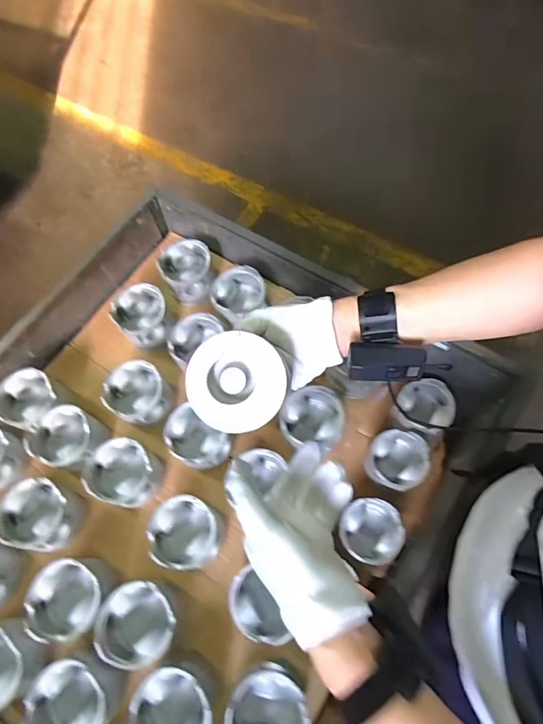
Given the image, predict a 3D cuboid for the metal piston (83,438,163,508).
[{"bbox_3d":[-0.223,0.170,0.651,0.097,0.076,0.092,-1,65,2],"label":"metal piston"}]

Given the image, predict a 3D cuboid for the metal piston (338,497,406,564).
[{"bbox_3d":[0.156,0.268,0.672,0.093,0.058,0.091,29,69,15],"label":"metal piston"}]

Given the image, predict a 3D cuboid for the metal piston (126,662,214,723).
[{"bbox_3d":[-0.119,0.426,0.526,0.097,0.072,0.090,14,67,9],"label":"metal piston"}]

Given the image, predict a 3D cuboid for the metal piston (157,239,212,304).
[{"bbox_3d":[-0.154,-0.165,0.787,0.089,0.070,0.088,-1,65,2],"label":"metal piston"}]

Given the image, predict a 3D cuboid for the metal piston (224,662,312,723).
[{"bbox_3d":[-0.003,0.427,0.517,0.090,0.071,0.094,-1,65,2],"label":"metal piston"}]

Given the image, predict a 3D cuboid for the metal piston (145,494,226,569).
[{"bbox_3d":[-0.122,0.242,0.607,0.096,0.075,0.089,-1,65,2],"label":"metal piston"}]

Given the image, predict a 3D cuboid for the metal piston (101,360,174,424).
[{"bbox_3d":[-0.218,0.058,0.704,0.092,0.078,0.098,-1,65,2],"label":"metal piston"}]

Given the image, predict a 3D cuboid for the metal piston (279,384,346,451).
[{"bbox_3d":[0.062,0.084,0.658,0.094,0.060,0.099,-1,65,2],"label":"metal piston"}]

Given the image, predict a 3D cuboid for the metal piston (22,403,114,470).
[{"bbox_3d":[-0.314,0.122,0.670,0.097,0.073,0.093,26,69,13],"label":"metal piston"}]

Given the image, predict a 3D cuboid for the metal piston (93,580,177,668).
[{"bbox_3d":[-0.170,0.344,0.570,0.094,0.082,0.090,-1,65,2],"label":"metal piston"}]

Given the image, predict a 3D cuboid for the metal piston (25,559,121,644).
[{"bbox_3d":[-0.266,0.319,0.580,0.100,0.074,0.092,11,66,7],"label":"metal piston"}]

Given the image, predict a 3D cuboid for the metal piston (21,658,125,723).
[{"bbox_3d":[-0.247,0.424,0.537,0.090,0.085,0.089,-1,65,2],"label":"metal piston"}]

